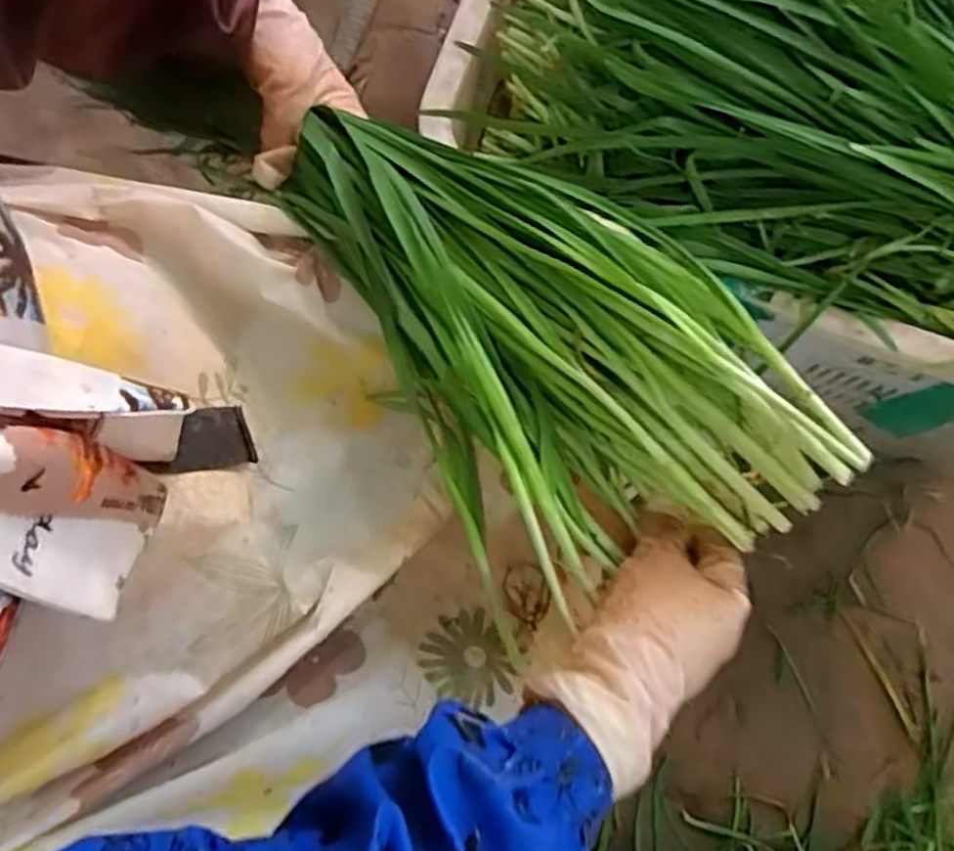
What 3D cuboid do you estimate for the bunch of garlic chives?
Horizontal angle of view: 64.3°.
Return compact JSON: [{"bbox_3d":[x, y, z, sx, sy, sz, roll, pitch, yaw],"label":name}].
[{"bbox_3d":[0.025,-0.055,0.384,0.159,0.085,0.286,-29,81,-6],"label":"bunch of garlic chives"}]

